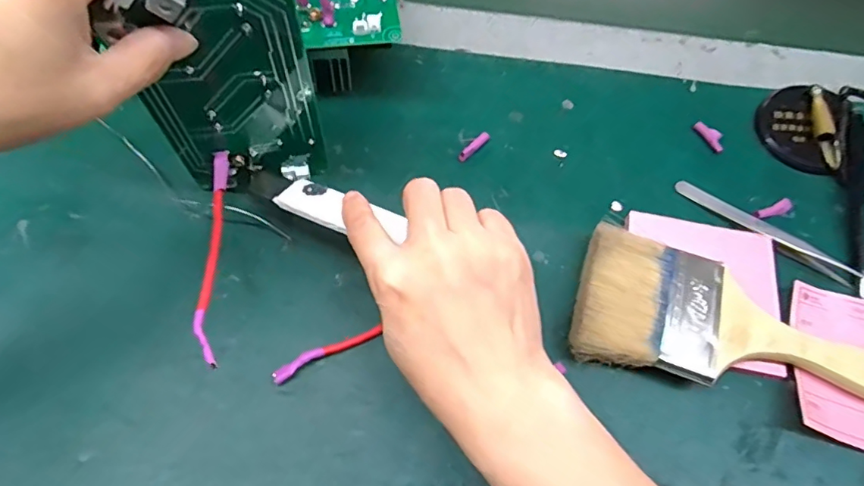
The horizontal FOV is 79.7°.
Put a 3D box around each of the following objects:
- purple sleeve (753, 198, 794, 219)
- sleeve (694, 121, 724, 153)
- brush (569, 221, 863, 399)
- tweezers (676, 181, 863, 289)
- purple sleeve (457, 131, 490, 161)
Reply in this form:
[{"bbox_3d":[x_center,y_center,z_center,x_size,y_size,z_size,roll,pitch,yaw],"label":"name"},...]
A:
[{"bbox_3d":[0.217,-0.021,0.327,0.029,0.004,0.009,-23,66,-14],"label":"purple sleeve"},{"bbox_3d":[0.190,-0.073,0.352,0.009,0.006,0.025,-25,67,-15],"label":"sleeve"},{"bbox_3d":[0.171,0.044,0.281,0.188,0.026,0.073,10,63,2],"label":"brush"},{"bbox_3d":[0.204,-0.008,0.318,0.110,0.006,0.018,33,66,13],"label":"tweezers"},{"bbox_3d":[0.028,-0.063,0.341,0.007,0.007,0.027,38,67,15],"label":"purple sleeve"}]

